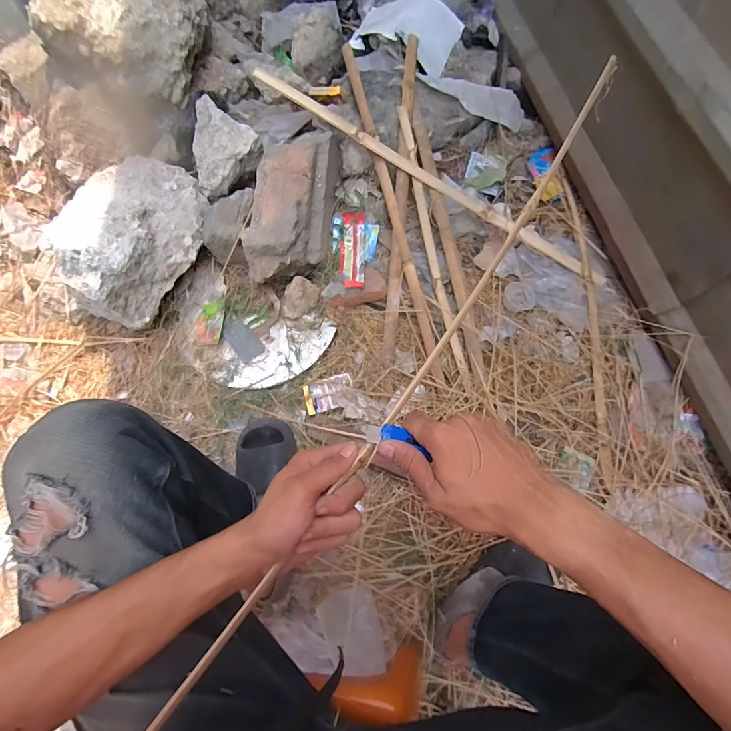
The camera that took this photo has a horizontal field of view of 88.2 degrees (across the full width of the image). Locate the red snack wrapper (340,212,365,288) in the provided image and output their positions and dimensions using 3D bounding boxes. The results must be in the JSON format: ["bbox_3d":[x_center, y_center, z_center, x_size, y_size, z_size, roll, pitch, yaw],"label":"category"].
[{"bbox_3d":[-0.028,-0.265,0.870,0.065,0.036,0.206,0,72,2],"label":"red snack wrapper"}]

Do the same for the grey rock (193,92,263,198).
[{"bbox_3d":[-0.343,-0.502,0.862,0.162,0.088,0.164,-36,74,-9],"label":"grey rock"}]

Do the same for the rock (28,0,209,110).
[{"bbox_3d":[-0.577,-0.782,0.860,0.383,0.180,0.237,15,74,7],"label":"rock"}]

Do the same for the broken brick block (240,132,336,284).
[{"bbox_3d":[-0.160,-0.347,0.836,0.152,0.128,0.338,7,73,5],"label":"broken brick block"}]

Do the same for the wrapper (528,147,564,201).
[{"bbox_3d":[0.441,-0.468,0.930,0.067,0.020,0.150,0,72,2],"label":"wrapper"}]

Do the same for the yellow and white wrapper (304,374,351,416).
[{"bbox_3d":[-0.080,0.062,0.827,0.105,0.025,0.068,-16,72,-3],"label":"yellow and white wrapper"}]

